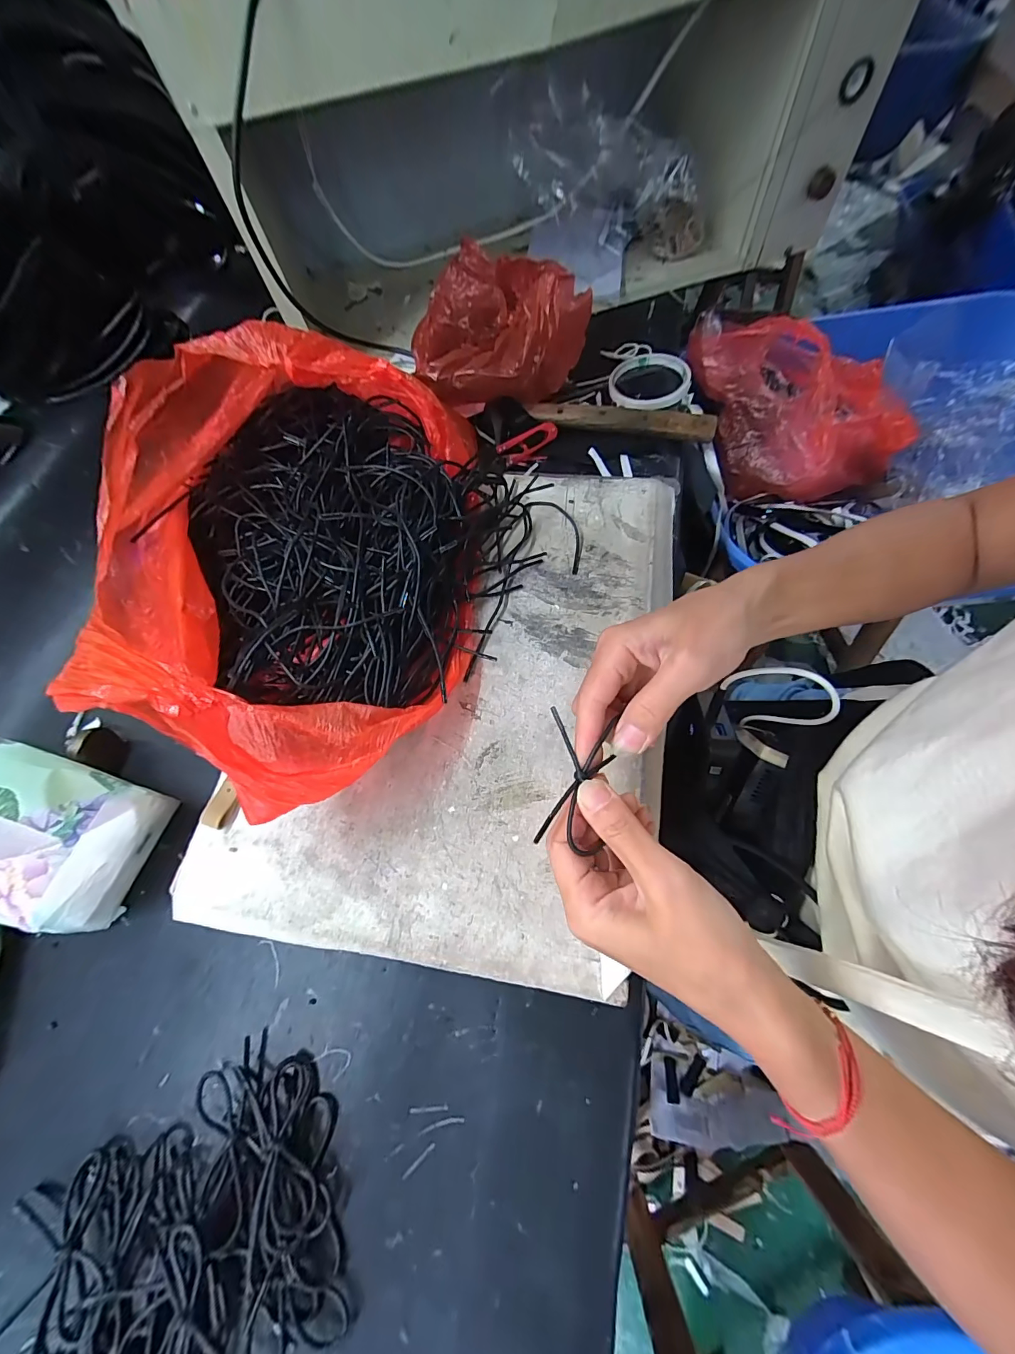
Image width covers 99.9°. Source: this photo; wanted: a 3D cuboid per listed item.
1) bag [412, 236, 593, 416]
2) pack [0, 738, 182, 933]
[{"bbox_3d":[-0.015,-0.372,0.453,0.186,0.108,0.196,-5,65,4],"label":"bag"},{"bbox_3d":[-0.325,0.098,0.282,0.136,0.112,0.094,15,68,12],"label":"pack"}]

